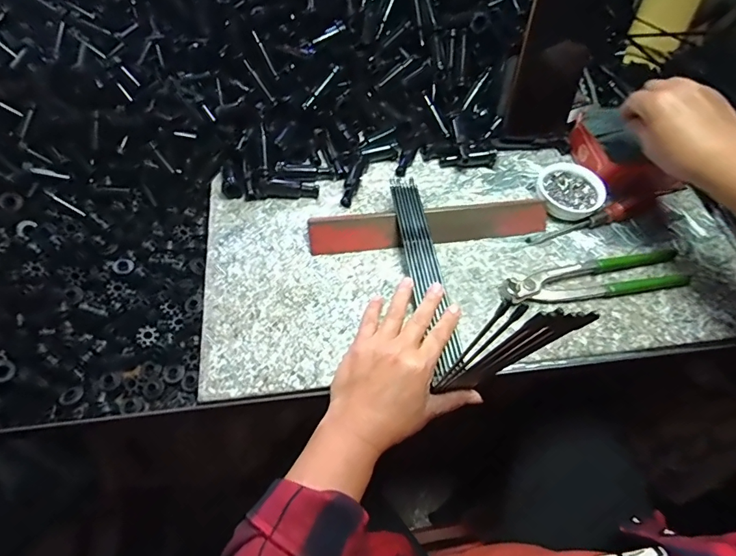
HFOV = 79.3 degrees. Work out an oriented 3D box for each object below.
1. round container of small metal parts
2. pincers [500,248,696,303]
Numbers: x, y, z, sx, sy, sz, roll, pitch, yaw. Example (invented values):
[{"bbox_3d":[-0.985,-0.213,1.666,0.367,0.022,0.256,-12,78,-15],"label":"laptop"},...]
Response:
[{"bbox_3d":[0.230,-0.096,0.507,0.074,0.027,0.065,23,60,13],"label":"round container of small metal parts"},{"bbox_3d":[0.234,0.000,0.456,0.198,0.016,0.045,-9,58,-7],"label":"pincers"}]

